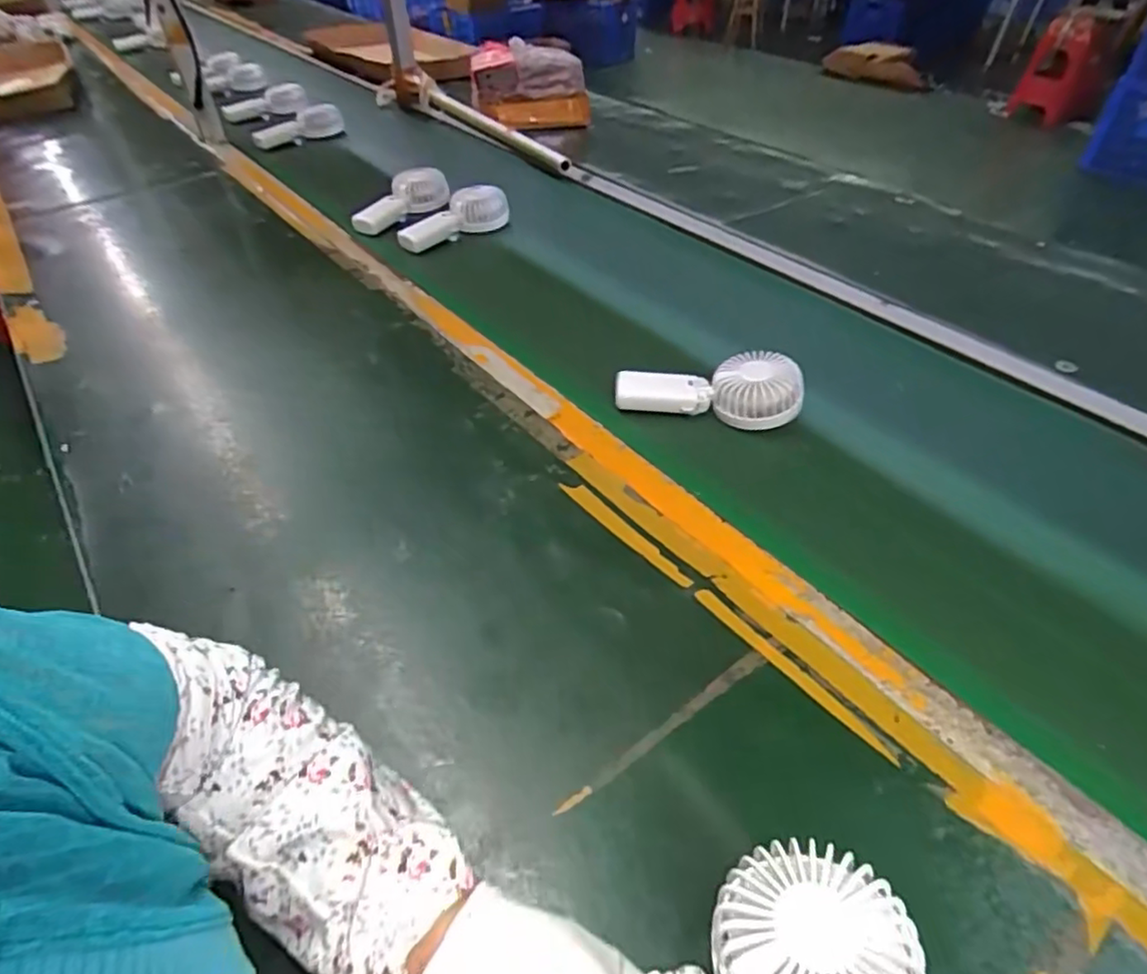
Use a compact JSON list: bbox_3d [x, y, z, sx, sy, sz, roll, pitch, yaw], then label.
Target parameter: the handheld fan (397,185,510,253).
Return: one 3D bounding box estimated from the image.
[{"bbox_3d":[-0.177,-0.403,0.998,0.081,0.058,0.177,30,52,27],"label":"handheld fan"}]

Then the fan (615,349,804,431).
[{"bbox_3d":[0.139,-0.105,0.675,0.185,0.048,0.071,6,45,6],"label":"fan"}]

